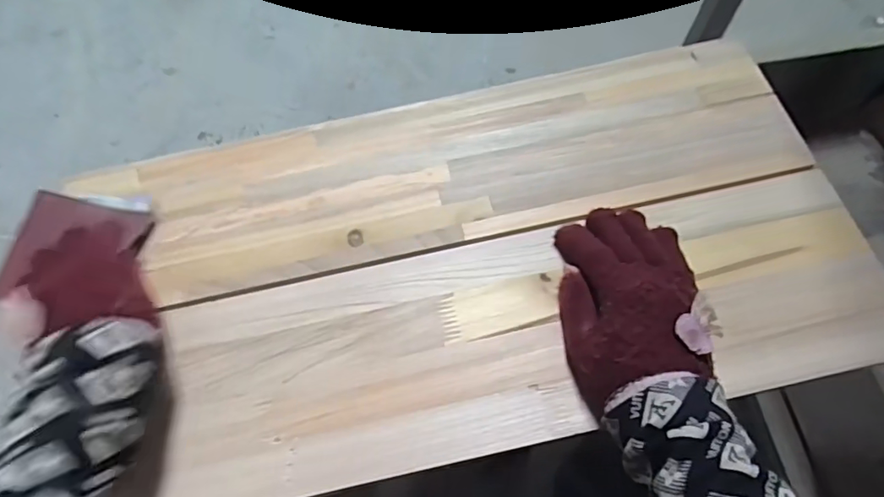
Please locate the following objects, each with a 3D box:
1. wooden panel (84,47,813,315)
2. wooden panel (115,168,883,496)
[{"bbox_3d":[0.006,-0.071,0.462,0.576,0.012,0.148,-12,65,-2],"label":"wooden panel"},{"bbox_3d":[0.050,0.062,0.399,0.549,0.017,0.159,-13,65,-2],"label":"wooden panel"}]

